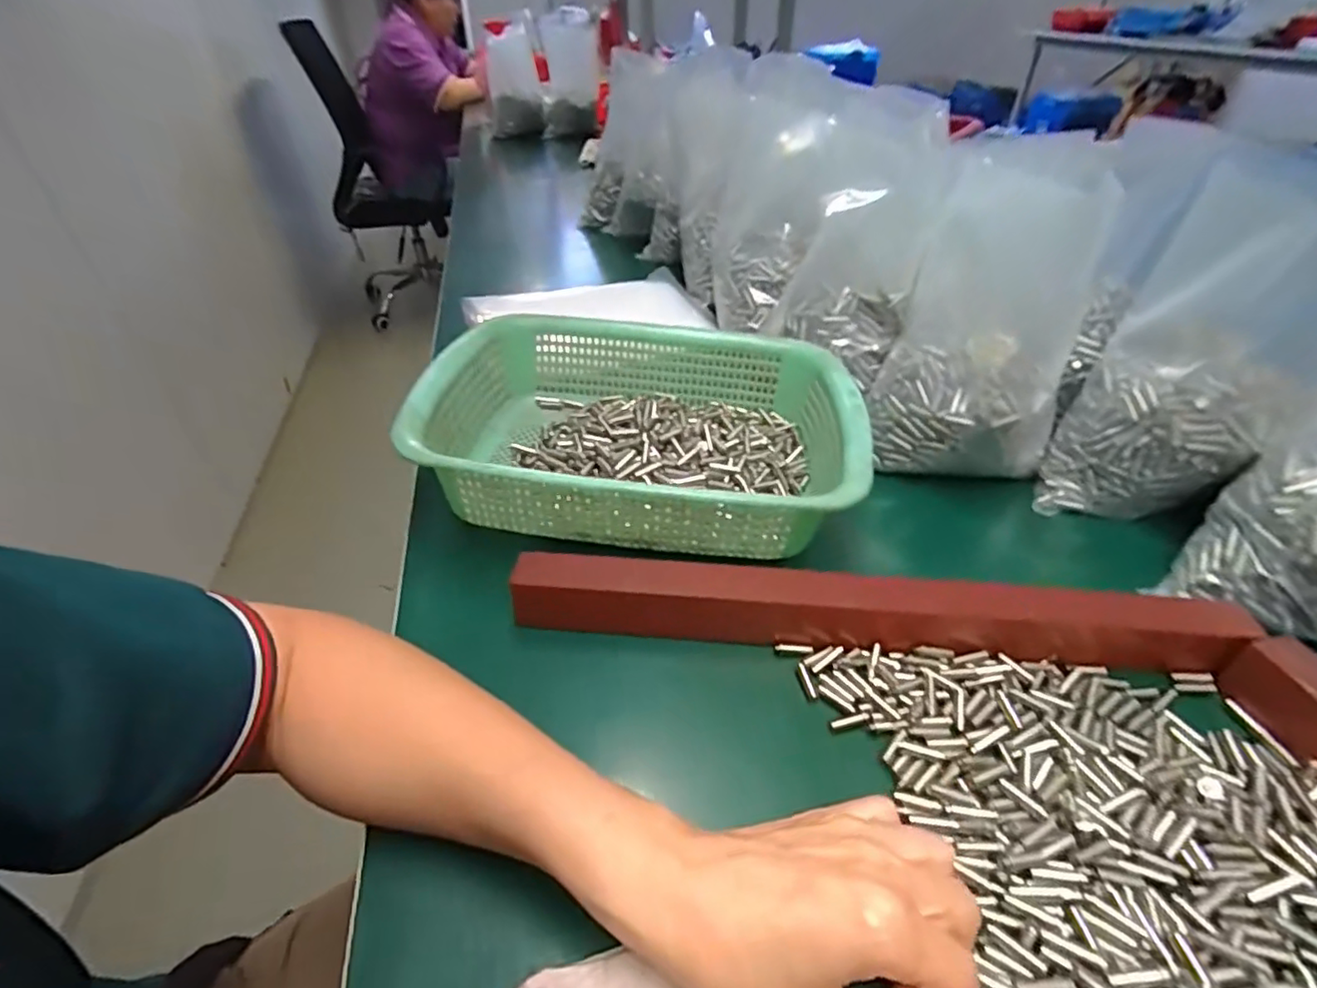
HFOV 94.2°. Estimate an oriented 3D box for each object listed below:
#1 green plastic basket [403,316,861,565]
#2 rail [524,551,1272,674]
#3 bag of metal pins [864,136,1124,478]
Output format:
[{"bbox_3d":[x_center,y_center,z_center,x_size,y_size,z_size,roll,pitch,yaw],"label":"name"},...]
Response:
[{"bbox_3d":[-0.008,-0.050,0.453,0.295,0.077,0.223,3,40,5],"label":"green plastic basket"},{"bbox_3d":[0.112,0.064,0.343,0.384,0.038,0.024,2,40,4],"label":"rail"},{"bbox_3d":[0.245,-0.125,0.448,0.130,0.243,0.090,14,19,7],"label":"bag of metal pins"}]

